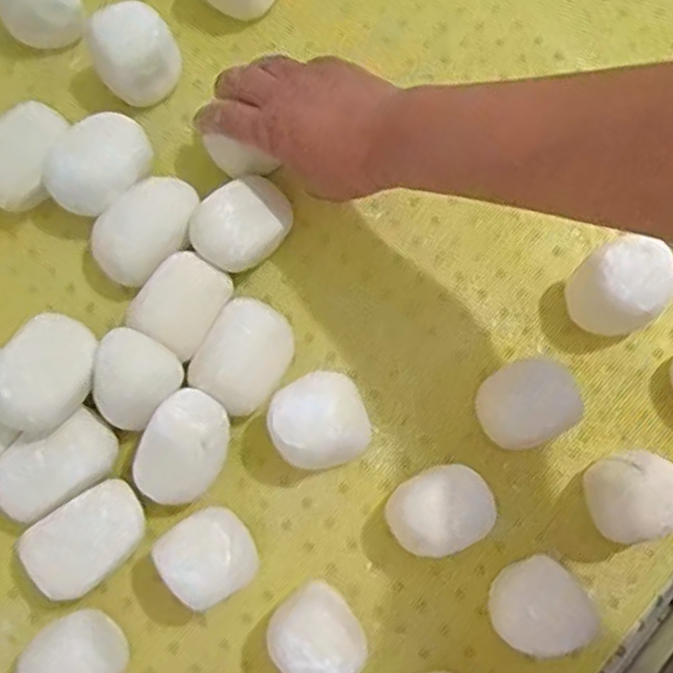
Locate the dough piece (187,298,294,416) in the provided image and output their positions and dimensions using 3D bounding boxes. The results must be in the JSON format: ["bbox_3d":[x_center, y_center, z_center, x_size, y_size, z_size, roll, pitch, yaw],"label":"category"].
[{"bbox_3d":[-0.059,0.014,0.469,0.053,0.036,0.068,35,81,6],"label":"dough piece"}]

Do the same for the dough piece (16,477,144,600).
[{"bbox_3d":[-0.154,0.128,0.442,0.078,0.044,0.051,-34,81,-6],"label":"dough piece"}]

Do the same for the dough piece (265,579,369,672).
[{"bbox_3d":[-0.011,0.181,0.429,0.056,0.061,0.053,0,76,-1],"label":"dough piece"}]

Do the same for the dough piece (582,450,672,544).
[{"bbox_3d":[0.181,0.098,0.443,0.050,0.067,0.048,0,79,0],"label":"dough piece"}]

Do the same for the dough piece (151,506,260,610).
[{"bbox_3d":[-0.076,0.133,0.435,0.048,0.063,0.050,-34,79,-9],"label":"dough piece"}]

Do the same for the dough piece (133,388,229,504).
[{"bbox_3d":[-0.094,0.071,0.451,0.048,0.054,0.068,29,77,6],"label":"dough piece"}]

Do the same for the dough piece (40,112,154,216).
[{"bbox_3d":[-0.158,-0.114,0.489,0.052,0.051,0.072,37,81,7],"label":"dough piece"}]

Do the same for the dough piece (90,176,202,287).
[{"bbox_3d":[-0.126,-0.070,0.488,0.046,0.046,0.078,42,82,8],"label":"dough piece"}]

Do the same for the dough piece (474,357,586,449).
[{"bbox_3d":[0.120,0.046,0.462,0.062,0.049,0.056,-29,80,-5],"label":"dough piece"}]

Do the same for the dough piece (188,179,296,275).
[{"bbox_3d":[-0.060,-0.073,0.480,0.052,0.049,0.068,40,81,7],"label":"dough piece"}]

